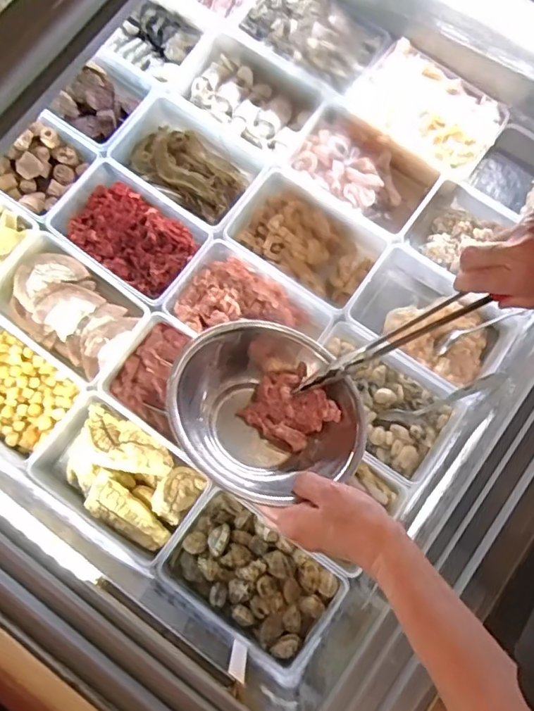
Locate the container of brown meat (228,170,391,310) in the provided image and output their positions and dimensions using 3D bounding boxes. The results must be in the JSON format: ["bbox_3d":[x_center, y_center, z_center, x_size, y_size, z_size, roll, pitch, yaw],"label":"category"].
[{"bbox_3d":[0.046,-0.149,0.706,0.189,0.071,0.123,32,82,6],"label":"container of brown meat"}]

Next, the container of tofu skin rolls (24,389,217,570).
[{"bbox_3d":[-0.175,0.142,0.642,0.192,0.064,0.127,35,82,6],"label":"container of tofu skin rolls"}]

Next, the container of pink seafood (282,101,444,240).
[{"bbox_3d":[0.121,-0.239,0.746,0.189,0.082,0.125,34,82,6],"label":"container of pink seafood"}]

